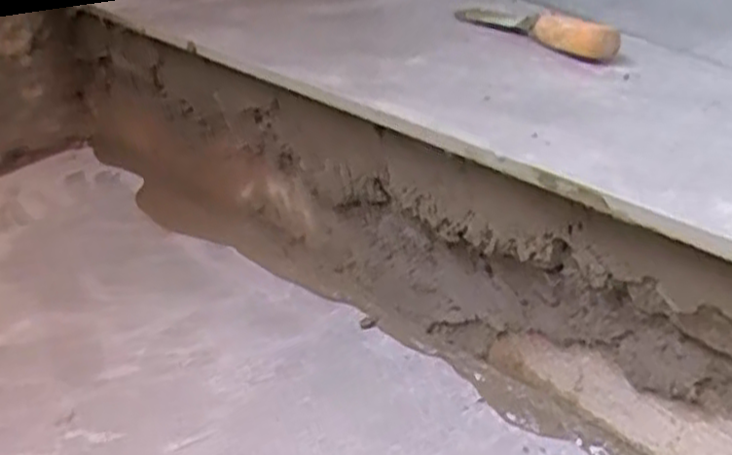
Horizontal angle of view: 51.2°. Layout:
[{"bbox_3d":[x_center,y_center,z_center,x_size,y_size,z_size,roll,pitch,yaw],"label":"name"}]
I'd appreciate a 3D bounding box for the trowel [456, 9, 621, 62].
[{"bbox_3d":[0.114,-0.140,0.525,0.029,0.022,0.143,-15,29,-24],"label":"trowel"}]

